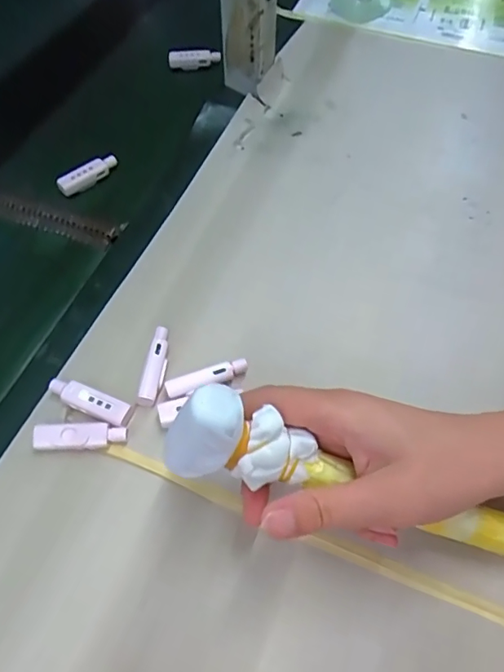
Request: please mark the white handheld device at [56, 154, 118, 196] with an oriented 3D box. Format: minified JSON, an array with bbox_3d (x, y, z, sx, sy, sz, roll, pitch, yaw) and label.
[{"bbox_3d":[-0.150,-0.147,0.459,0.057,0.012,0.016,-36,64,-22],"label":"white handheld device"}]

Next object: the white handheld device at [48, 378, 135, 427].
[{"bbox_3d":[-0.107,0.044,0.331,0.058,0.013,0.016,19,59,11],"label":"white handheld device"}]

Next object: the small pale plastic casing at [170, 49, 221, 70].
[{"bbox_3d":[-0.064,-0.308,0.559,0.056,0.017,0.017,-4,57,-4],"label":"small pale plastic casing"}]

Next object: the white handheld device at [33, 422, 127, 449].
[{"bbox_3d":[-0.108,0.064,0.318,0.056,0.014,0.015,-3,57,-3],"label":"white handheld device"}]

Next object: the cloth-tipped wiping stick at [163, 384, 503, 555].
[{"bbox_3d":[0.061,0.079,0.255,0.214,0.026,0.037,23,57,-13],"label":"cloth-tipped wiping stick"}]

